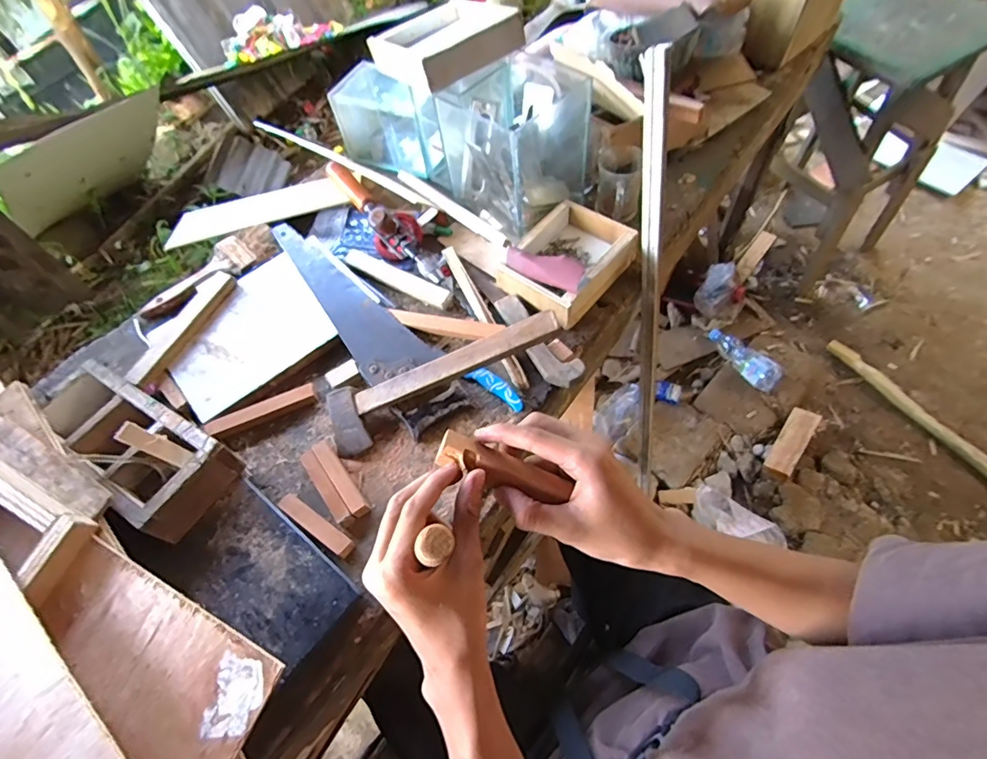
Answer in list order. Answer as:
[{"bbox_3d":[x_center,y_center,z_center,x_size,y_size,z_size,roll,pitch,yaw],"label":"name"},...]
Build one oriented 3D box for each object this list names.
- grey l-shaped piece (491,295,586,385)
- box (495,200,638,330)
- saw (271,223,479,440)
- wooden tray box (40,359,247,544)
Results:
[{"bbox_3d":[0.054,-0.054,0.637,0.044,0.017,0.159,-33,62,-14],"label":"grey l-shaped piece"},{"bbox_3d":[0.104,-0.169,0.679,0.132,0.049,0.164,35,68,22],"label":"box"},{"bbox_3d":[-0.187,-0.099,0.687,0.091,0.022,0.431,-33,62,-14],"label":"saw"},{"bbox_3d":[-0.417,0.065,0.557,0.252,0.062,0.106,31,66,20],"label":"wooden tray box"}]

